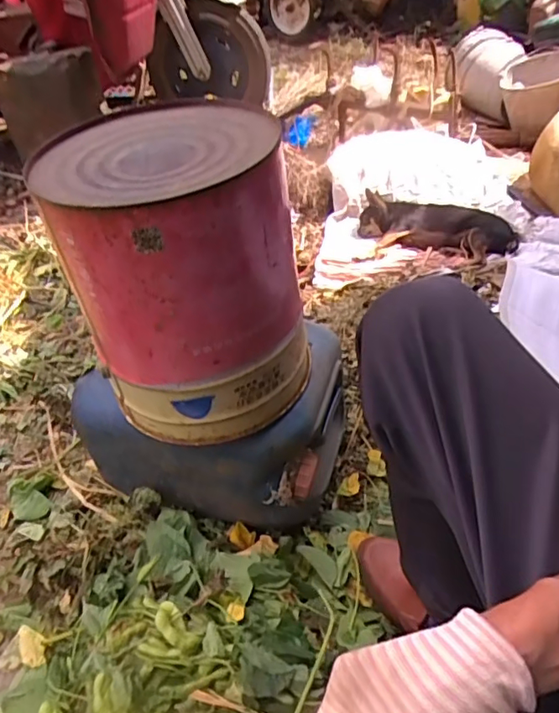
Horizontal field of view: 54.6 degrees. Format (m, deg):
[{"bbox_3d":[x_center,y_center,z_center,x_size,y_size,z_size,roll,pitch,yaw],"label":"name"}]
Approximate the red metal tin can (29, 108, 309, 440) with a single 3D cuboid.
[{"bbox_3d":[-0.111,-0.101,0.682,0.255,0.320,0.268,-8,42,0],"label":"red metal tin can"}]

